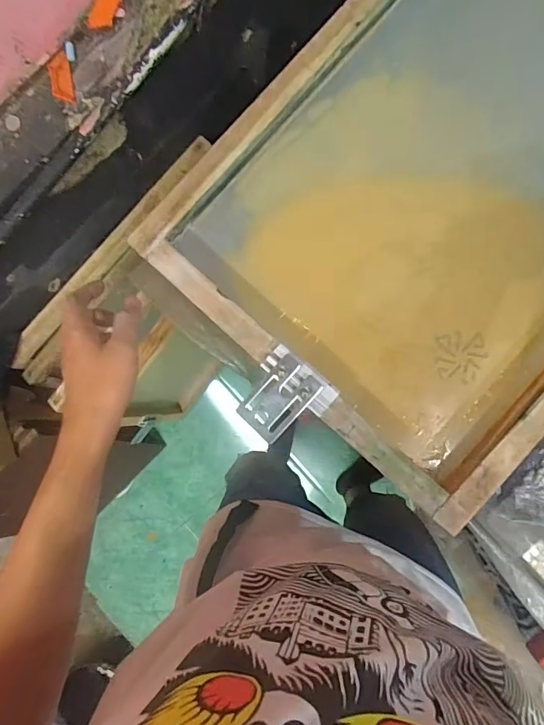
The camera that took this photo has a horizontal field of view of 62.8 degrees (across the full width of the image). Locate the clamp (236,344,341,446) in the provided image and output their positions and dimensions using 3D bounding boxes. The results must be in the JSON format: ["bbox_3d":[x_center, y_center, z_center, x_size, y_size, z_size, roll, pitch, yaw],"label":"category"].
[{"bbox_3d":[0.012,0.038,0.451,0.079,0.021,0.083,40,94,3],"label":"clamp"}]

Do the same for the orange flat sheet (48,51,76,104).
[{"bbox_3d":[-0.321,-0.431,0.676,0.035,0.004,0.073,-8,93,-4],"label":"orange flat sheet"}]

